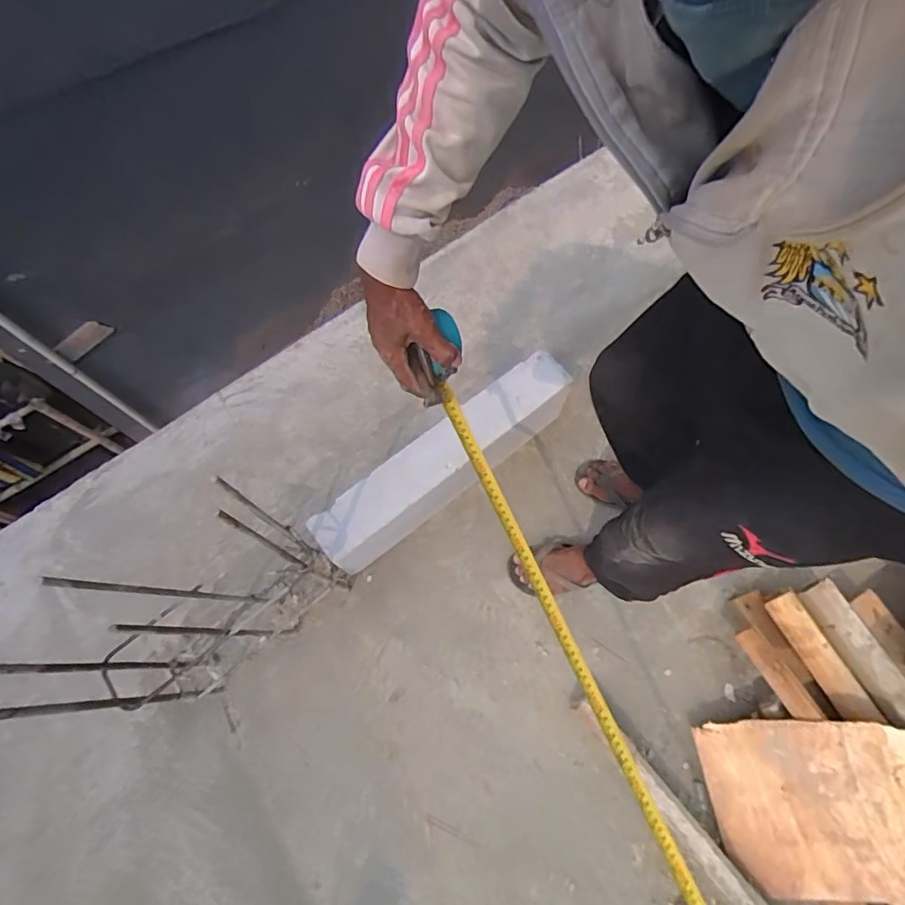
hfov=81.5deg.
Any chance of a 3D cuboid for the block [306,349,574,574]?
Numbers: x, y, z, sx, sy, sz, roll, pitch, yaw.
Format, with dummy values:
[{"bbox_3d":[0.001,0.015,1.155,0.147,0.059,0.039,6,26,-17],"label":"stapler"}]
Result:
[{"bbox_3d":[-0.008,0.018,1.084,0.590,0.200,0.104,-38,72,-13],"label":"block"}]

